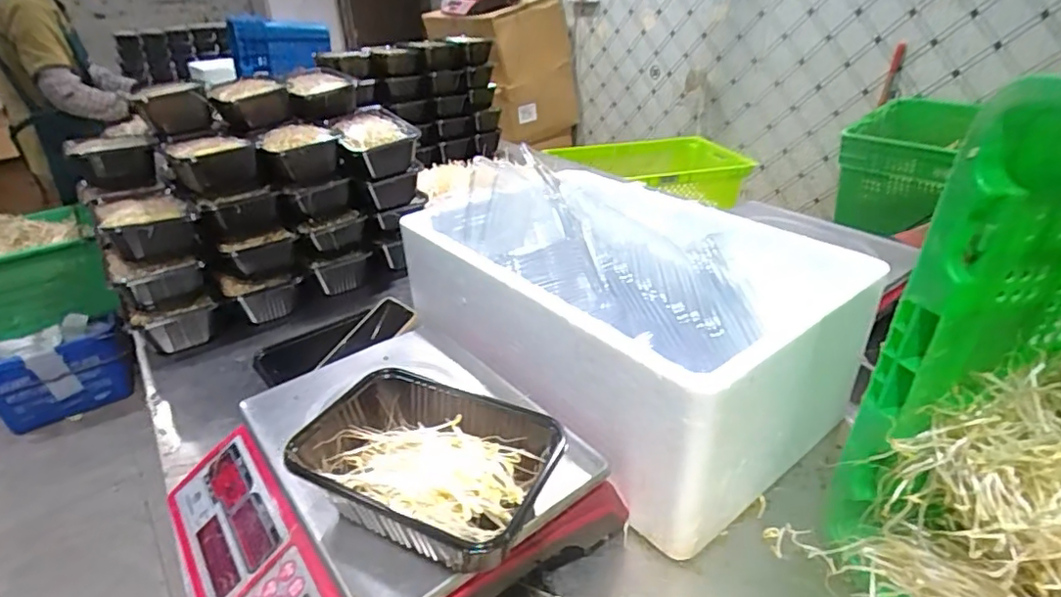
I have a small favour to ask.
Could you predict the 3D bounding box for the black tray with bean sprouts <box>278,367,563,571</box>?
[{"bbox_3d":[-0.081,0.126,0.424,0.180,0.061,0.126,12,32,25],"label":"black tray with bean sprouts"}]

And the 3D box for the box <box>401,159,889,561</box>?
[{"bbox_3d":[0.095,0.028,0.680,0.326,0.208,0.469,-24,35,-32],"label":"box"}]

